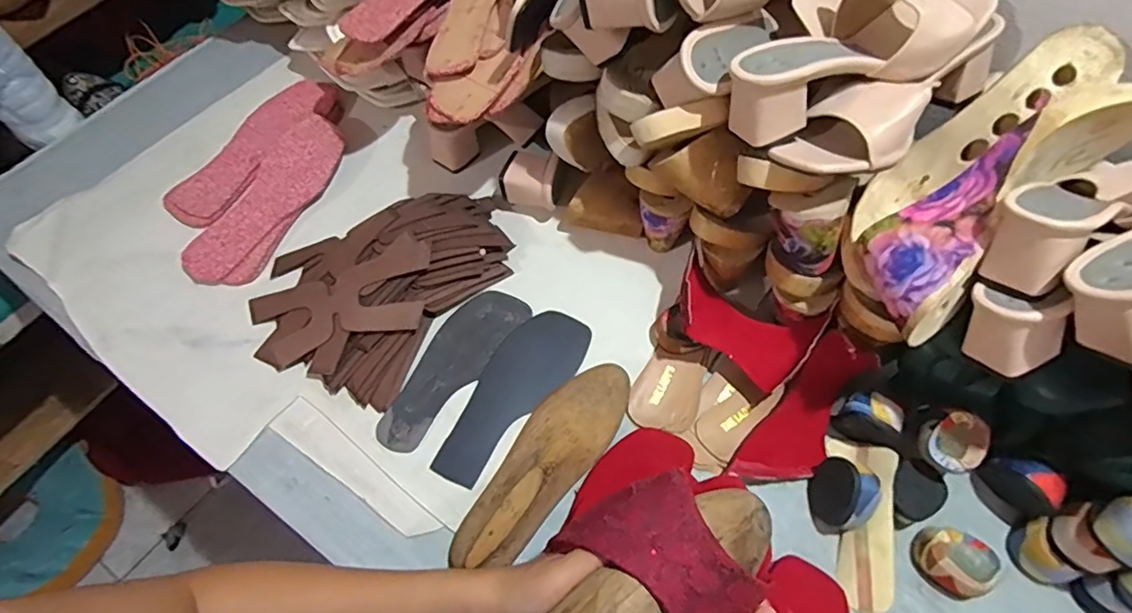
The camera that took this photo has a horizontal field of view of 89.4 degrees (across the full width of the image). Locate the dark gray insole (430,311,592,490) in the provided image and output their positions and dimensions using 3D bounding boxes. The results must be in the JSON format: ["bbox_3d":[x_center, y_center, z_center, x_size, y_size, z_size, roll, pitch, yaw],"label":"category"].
[{"bbox_3d":[-0.058,0.087,0.592,0.077,0.005,0.203,35,69,16],"label":"dark gray insole"}]

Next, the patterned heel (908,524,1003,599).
[{"bbox_3d":[0.351,0.230,0.514,0.060,0.040,0.051,31,68,14],"label":"patterned heel"}]

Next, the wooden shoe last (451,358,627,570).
[{"bbox_3d":[-0.019,0.136,0.527,0.075,0.076,0.222,38,70,17],"label":"wooden shoe last"}]

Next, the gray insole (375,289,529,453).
[{"bbox_3d":[-0.124,0.060,0.606,0.066,0.007,0.200,35,66,14],"label":"gray insole"}]

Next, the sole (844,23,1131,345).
[{"bbox_3d":[0.326,-0.098,0.456,0.116,0.084,0.259,41,92,18],"label":"sole"}]

